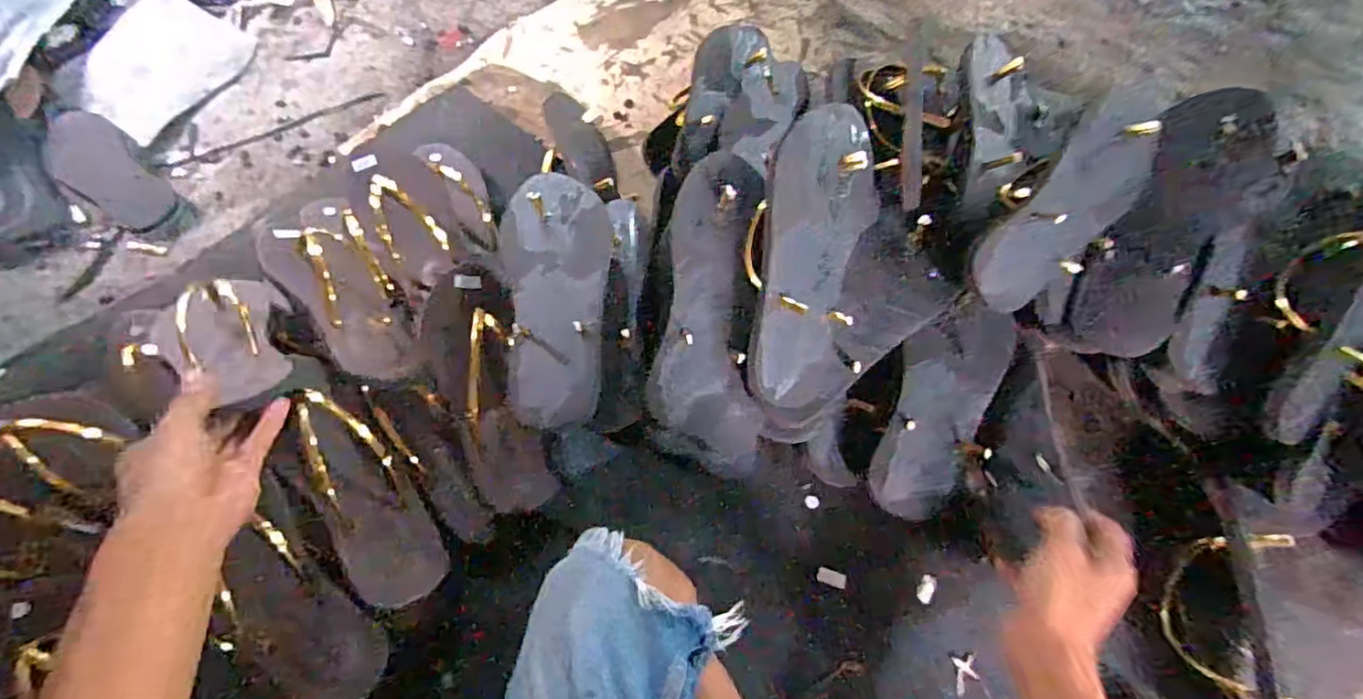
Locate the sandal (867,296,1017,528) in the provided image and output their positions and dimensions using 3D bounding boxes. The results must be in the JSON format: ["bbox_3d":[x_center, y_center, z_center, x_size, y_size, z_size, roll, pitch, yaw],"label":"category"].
[{"bbox_3d":[0.225,0.053,0.563,0.076,0.025,0.197,20,97,9],"label":"sandal"}]

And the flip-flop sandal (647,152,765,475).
[{"bbox_3d":[0.023,-0.031,0.590,0.097,0.030,0.281,0,97,-1],"label":"flip-flop sandal"}]

